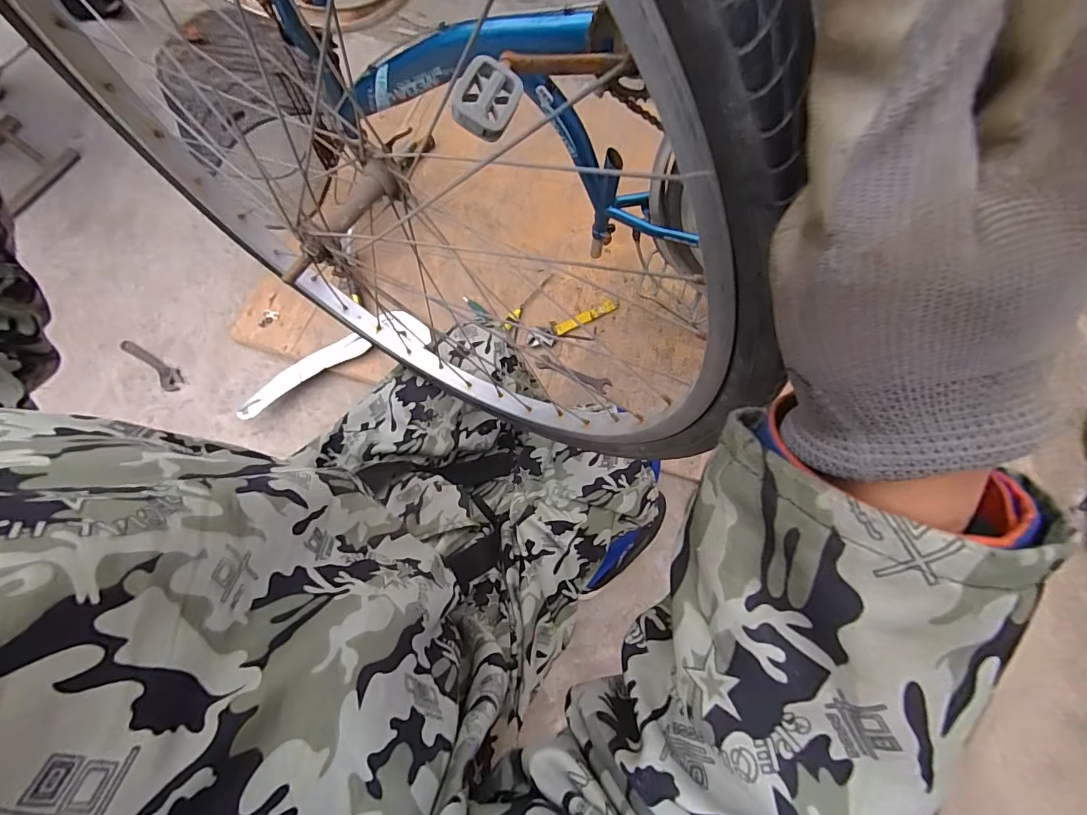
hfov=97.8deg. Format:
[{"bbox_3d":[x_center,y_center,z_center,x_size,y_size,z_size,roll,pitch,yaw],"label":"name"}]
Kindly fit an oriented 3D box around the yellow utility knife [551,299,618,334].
[{"bbox_3d":[0.101,-0.216,1.123,0.167,0.015,0.035,-24,78,-5],"label":"yellow utility knife"}]

